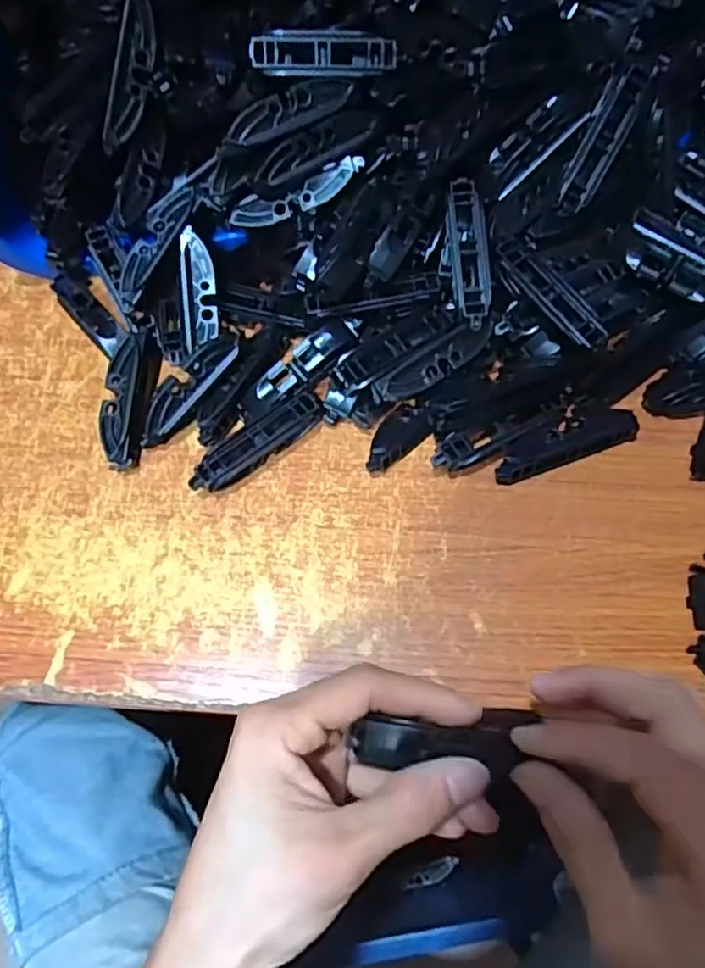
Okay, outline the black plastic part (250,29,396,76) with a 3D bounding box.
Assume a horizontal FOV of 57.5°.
[{"bbox_3d":[-0.014,-0.223,0.332,0.073,0.016,0.018,-4,68,0],"label":"black plastic part"}]

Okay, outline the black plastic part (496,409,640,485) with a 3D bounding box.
[{"bbox_3d":[0.114,-0.021,0.346,0.080,0.012,0.022,-20,69,-6],"label":"black plastic part"}]

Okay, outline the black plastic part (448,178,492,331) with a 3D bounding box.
[{"bbox_3d":[0.062,-0.121,0.342,0.018,0.016,0.078,-5,85,-1],"label":"black plastic part"}]

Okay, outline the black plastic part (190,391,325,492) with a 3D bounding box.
[{"bbox_3d":[-0.052,-0.022,0.349,0.080,0.017,0.019,-37,72,-12],"label":"black plastic part"}]

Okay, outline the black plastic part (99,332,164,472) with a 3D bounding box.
[{"bbox_3d":[-0.124,-0.046,0.356,0.023,0.026,0.075,5,69,3],"label":"black plastic part"}]

